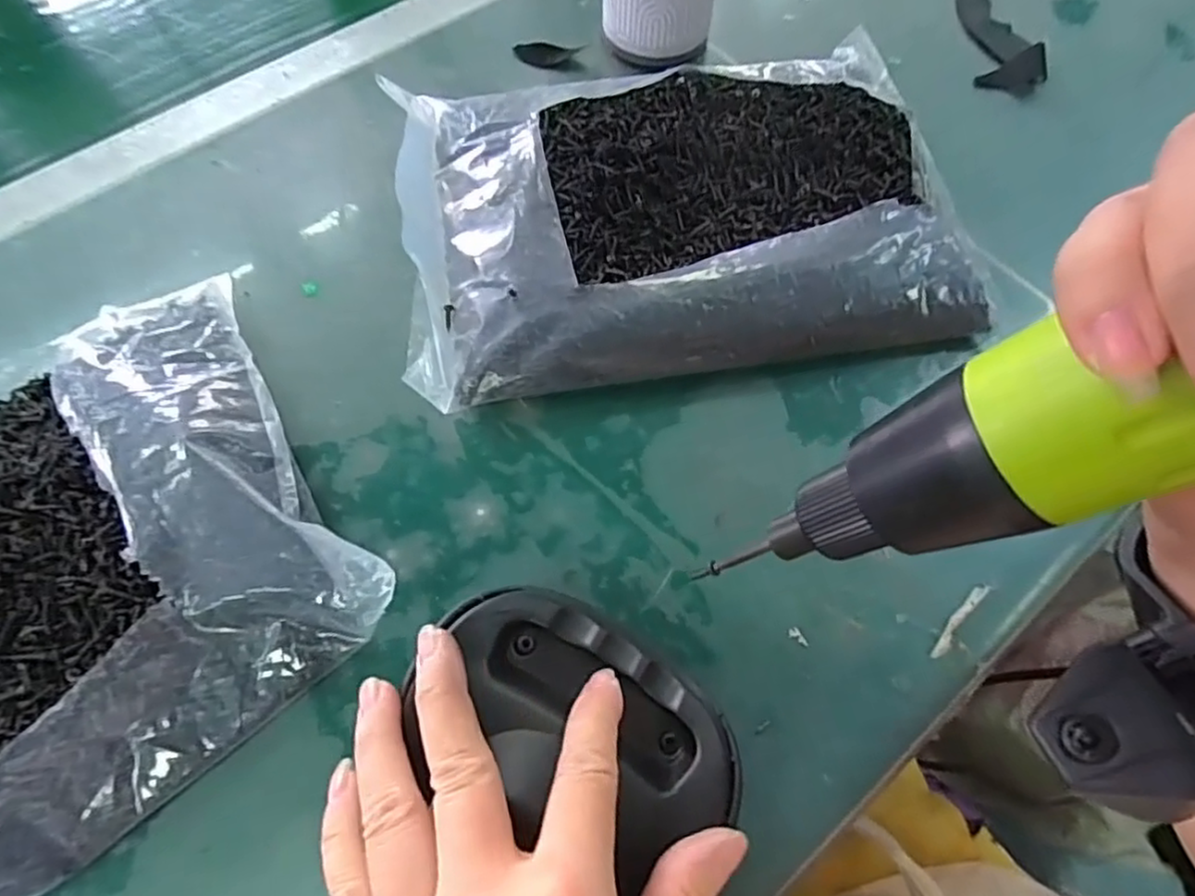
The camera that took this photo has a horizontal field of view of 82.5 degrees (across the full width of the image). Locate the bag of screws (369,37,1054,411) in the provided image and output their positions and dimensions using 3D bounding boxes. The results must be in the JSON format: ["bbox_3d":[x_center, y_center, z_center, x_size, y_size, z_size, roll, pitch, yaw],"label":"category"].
[{"bbox_3d":[0.046,-0.132,0.382,0.296,0.039,0.209,-6,66,-5],"label":"bag of screws"}]

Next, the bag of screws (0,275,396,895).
[{"bbox_3d":[-0.247,0.049,0.273,0.262,0.063,0.233,-31,71,-15],"label":"bag of screws"}]

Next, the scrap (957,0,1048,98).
[{"bbox_3d":[0.282,-0.309,0.485,0.045,0.015,0.163,4,66,0],"label":"scrap"}]

